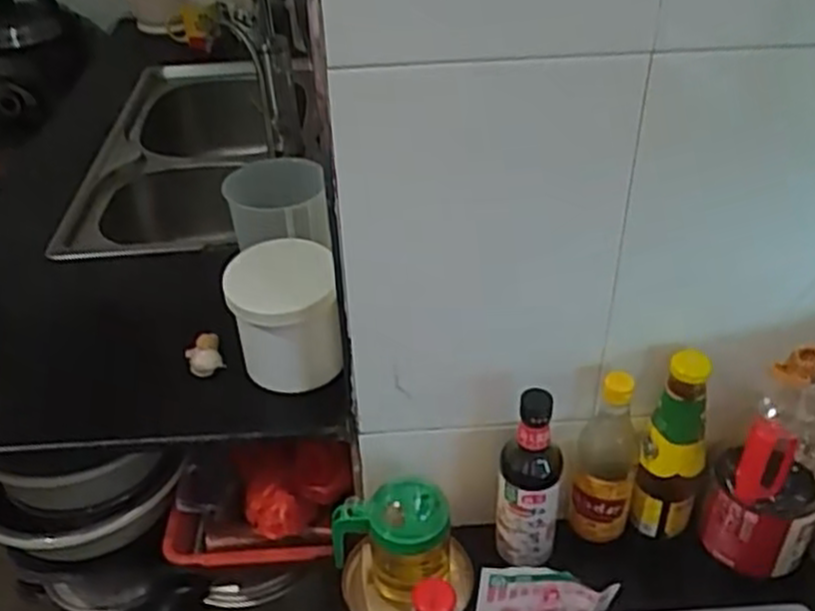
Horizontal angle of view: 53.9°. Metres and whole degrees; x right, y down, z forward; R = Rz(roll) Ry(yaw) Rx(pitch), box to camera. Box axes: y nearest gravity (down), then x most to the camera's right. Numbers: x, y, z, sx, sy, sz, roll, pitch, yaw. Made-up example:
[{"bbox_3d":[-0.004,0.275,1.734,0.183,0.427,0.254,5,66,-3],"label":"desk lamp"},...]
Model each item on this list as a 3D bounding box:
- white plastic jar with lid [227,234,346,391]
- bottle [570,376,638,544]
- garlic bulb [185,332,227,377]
[{"bbox_3d":[-0.139,0.016,0.916,0.115,0.145,0.118,-2,37,1],"label":"white plastic jar with lid"},{"bbox_3d":[0.213,0.163,0.856,0.062,0.214,0.053,7,39,12],"label":"bottle"},{"bbox_3d":[-0.251,0.064,0.992,0.042,0.047,0.040,-16,39,-17],"label":"garlic bulb"}]

